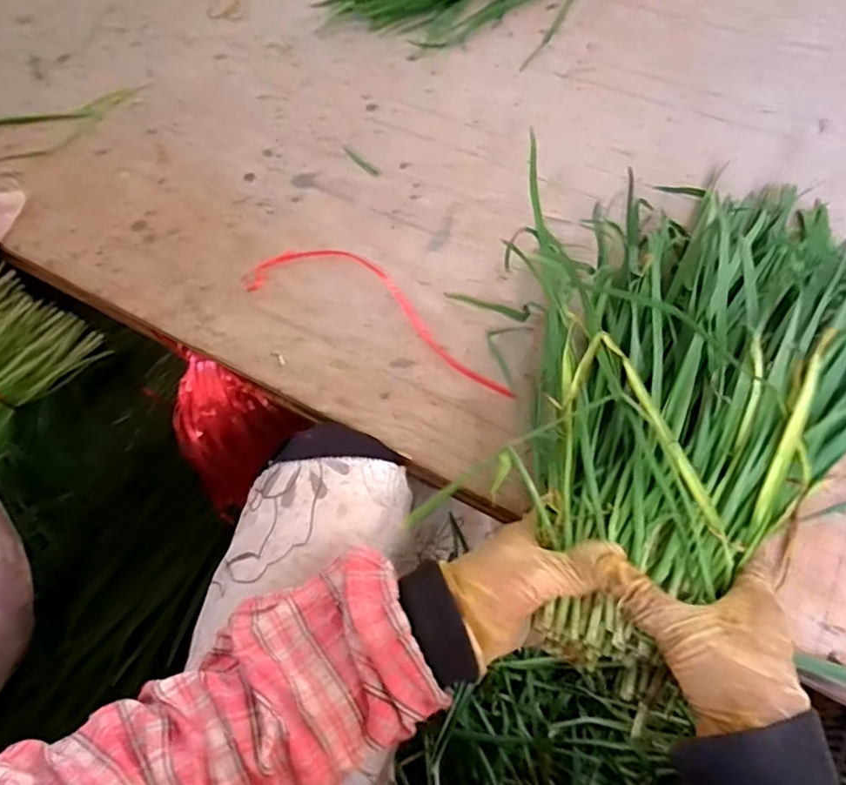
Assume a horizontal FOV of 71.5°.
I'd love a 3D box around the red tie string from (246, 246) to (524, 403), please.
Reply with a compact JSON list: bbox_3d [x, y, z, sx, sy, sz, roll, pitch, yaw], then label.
[{"bbox_3d":[-0.030,-0.077,0.519,0.266,0.006,0.078,22,65,15],"label":"red tie string"}]

